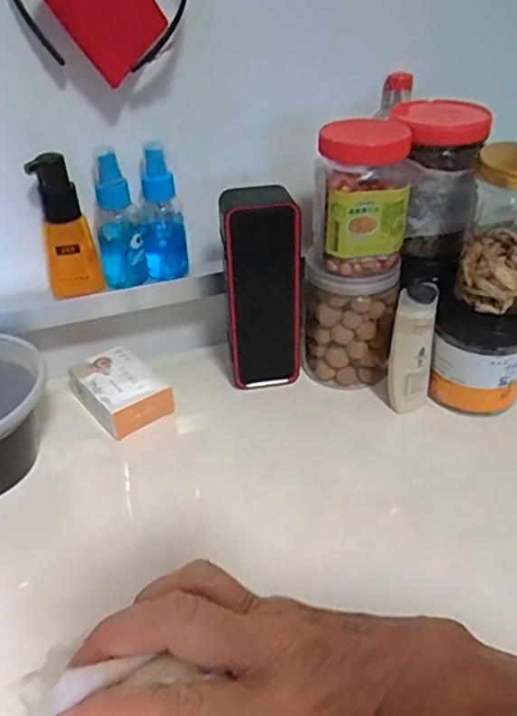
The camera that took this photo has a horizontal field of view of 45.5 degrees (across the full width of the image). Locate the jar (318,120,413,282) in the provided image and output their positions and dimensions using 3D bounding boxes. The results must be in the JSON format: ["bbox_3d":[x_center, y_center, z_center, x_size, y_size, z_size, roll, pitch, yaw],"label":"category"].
[{"bbox_3d":[0.084,-0.133,0.503,0.075,0.109,0.077,4,36,6],"label":"jar"}]

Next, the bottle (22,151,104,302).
[{"bbox_3d":[-0.158,-0.108,0.512,0.041,0.115,0.026,-8,36,-10],"label":"bottle"}]

